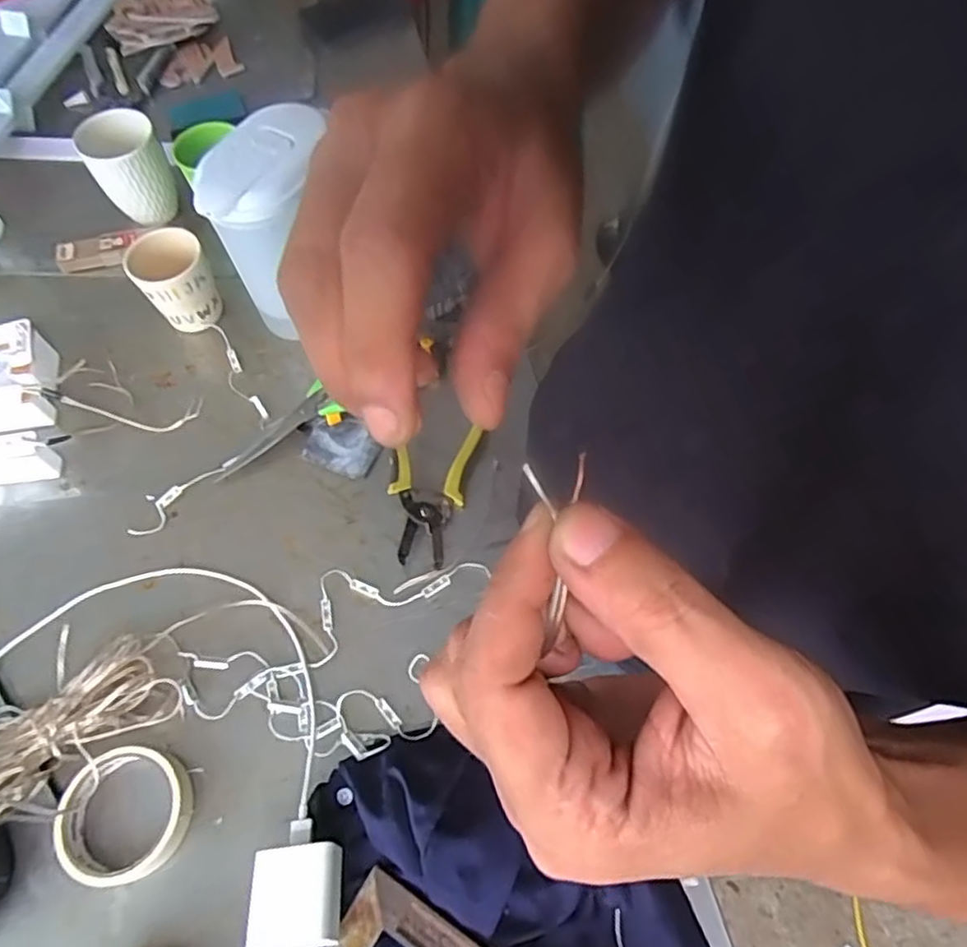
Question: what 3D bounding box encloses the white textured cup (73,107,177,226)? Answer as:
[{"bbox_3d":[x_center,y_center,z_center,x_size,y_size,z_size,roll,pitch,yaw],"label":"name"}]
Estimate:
[{"bbox_3d":[-0.381,-0.331,0.713,0.075,0.087,0.074,-26,68,-13],"label":"white textured cup"}]

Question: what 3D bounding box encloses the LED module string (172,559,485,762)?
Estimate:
[{"bbox_3d":[-0.119,0.150,0.536,0.233,0.013,0.146,-2,63,-2],"label":"LED module string"}]

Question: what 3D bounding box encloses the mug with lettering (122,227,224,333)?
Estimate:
[{"bbox_3d":[-0.309,-0.189,0.668,0.072,0.087,0.064,-26,68,-13],"label":"mug with lettering"}]

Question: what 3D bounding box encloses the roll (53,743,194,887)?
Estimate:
[{"bbox_3d":[-0.259,0.247,0.482,0.089,0.023,0.087,0,63,-1],"label":"roll"}]

